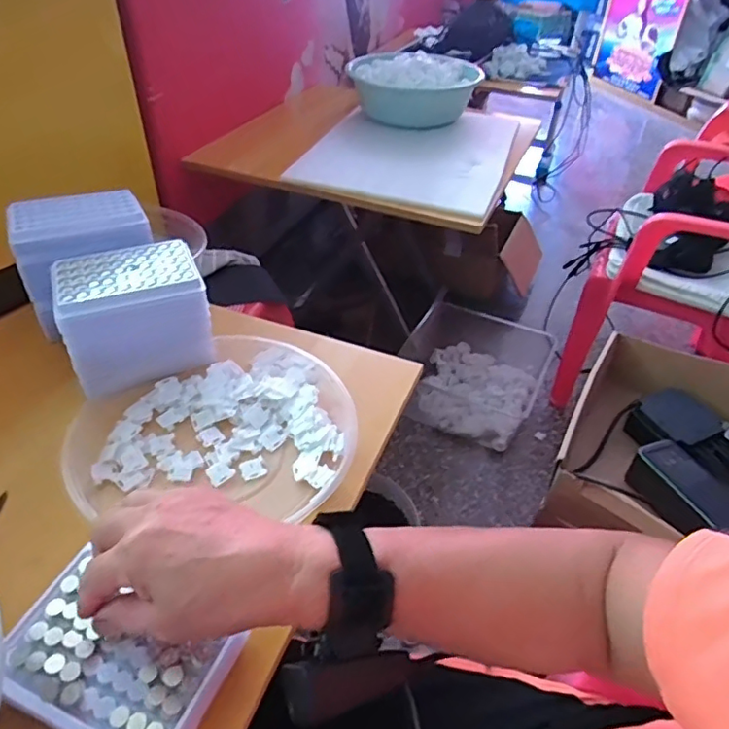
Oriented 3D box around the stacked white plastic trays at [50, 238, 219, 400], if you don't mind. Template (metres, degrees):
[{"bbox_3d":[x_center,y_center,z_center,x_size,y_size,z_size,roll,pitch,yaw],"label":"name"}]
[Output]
[{"bbox_3d":[-0.241,-0.052,0.593,0.140,0.098,0.111,-18,45,-23],"label":"stacked white plastic trays"}]

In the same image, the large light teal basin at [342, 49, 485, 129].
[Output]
[{"bbox_3d":[0.106,-0.621,1.308,0.310,0.120,0.279,6,41,3],"label":"large light teal basin"}]

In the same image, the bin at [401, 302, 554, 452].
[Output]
[{"bbox_3d":[0.262,0.006,1.389,0.322,0.141,0.346,21,44,19],"label":"bin"}]

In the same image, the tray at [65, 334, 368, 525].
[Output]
[{"bbox_3d":[-0.143,0.062,0.542,0.252,0.038,0.235,2,41,-2],"label":"tray"}]

